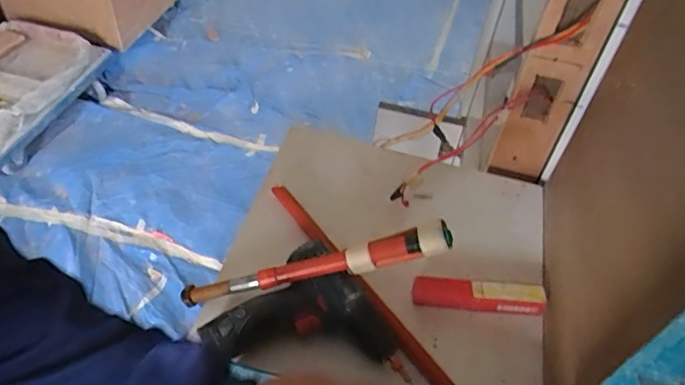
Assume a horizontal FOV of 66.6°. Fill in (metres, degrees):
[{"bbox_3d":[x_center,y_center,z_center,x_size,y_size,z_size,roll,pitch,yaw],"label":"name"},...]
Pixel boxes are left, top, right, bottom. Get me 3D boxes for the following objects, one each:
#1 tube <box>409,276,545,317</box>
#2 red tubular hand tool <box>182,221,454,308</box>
[{"bbox_3d":[0.168,0.126,0.644,0.158,0.031,0.029,6,47,0],"label":"tube"},{"bbox_3d":[-0.033,0.084,0.601,0.313,0.030,0.032,-14,47,8],"label":"red tubular hand tool"}]

